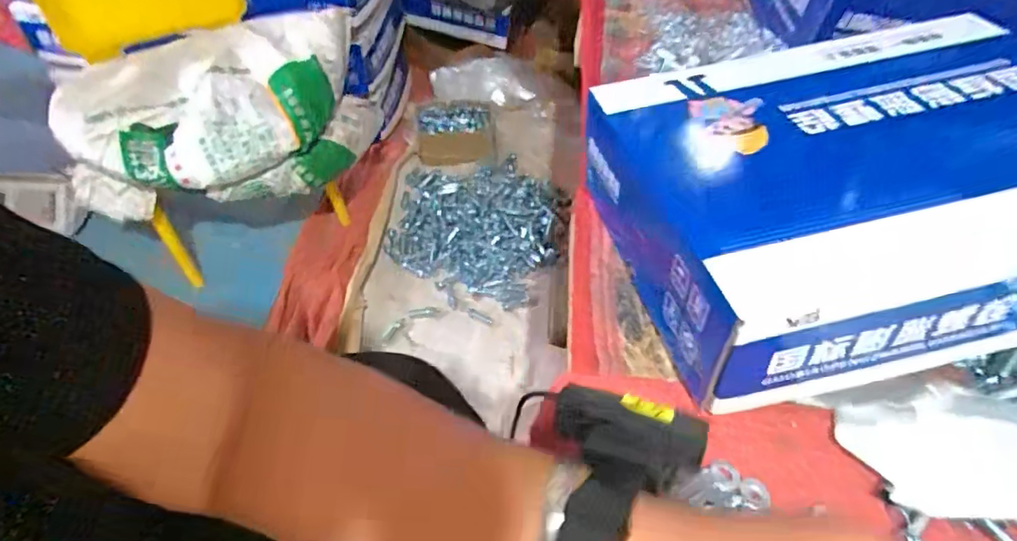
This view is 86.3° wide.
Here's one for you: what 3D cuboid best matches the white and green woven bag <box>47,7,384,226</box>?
[{"bbox_3d":[-0.449,-0.274,0.916,0.409,0.156,0.328,-5,51,-8],"label":"white and green woven bag"}]

